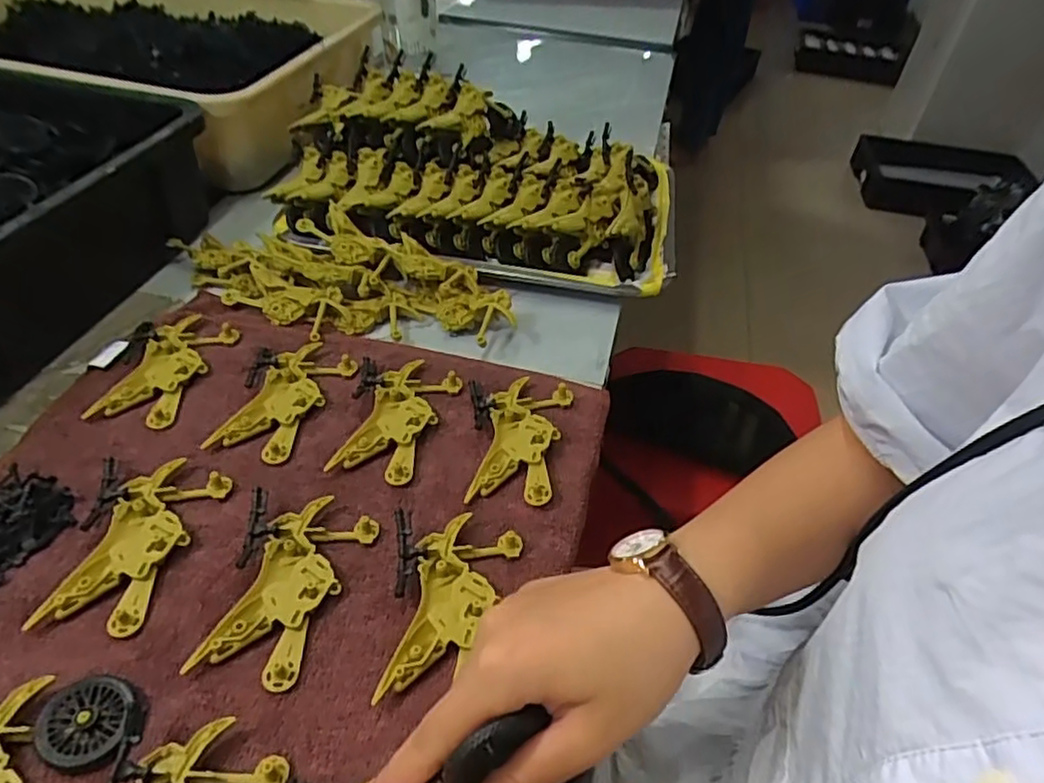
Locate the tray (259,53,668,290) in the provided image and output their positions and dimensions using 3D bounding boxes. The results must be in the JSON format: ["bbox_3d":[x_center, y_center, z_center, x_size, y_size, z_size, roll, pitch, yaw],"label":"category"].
[{"bbox_3d":[-0.037,-0.202,0.604,0.359,0.089,0.238,11,44,4],"label":"tray"}]

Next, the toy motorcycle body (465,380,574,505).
[{"bbox_3d":[-0.004,0.029,0.417,0.064,0.014,0.096,8,44,0],"label":"toy motorcycle body"}]

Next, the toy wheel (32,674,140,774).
[{"bbox_3d":[-0.188,0.143,0.282,0.035,0.010,0.037,2,44,-6],"label":"toy wheel"}]

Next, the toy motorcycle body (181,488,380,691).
[{"bbox_3d":[-0.123,0.097,0.335,0.064,0.014,0.098,12,44,5],"label":"toy motorcycle body"}]

